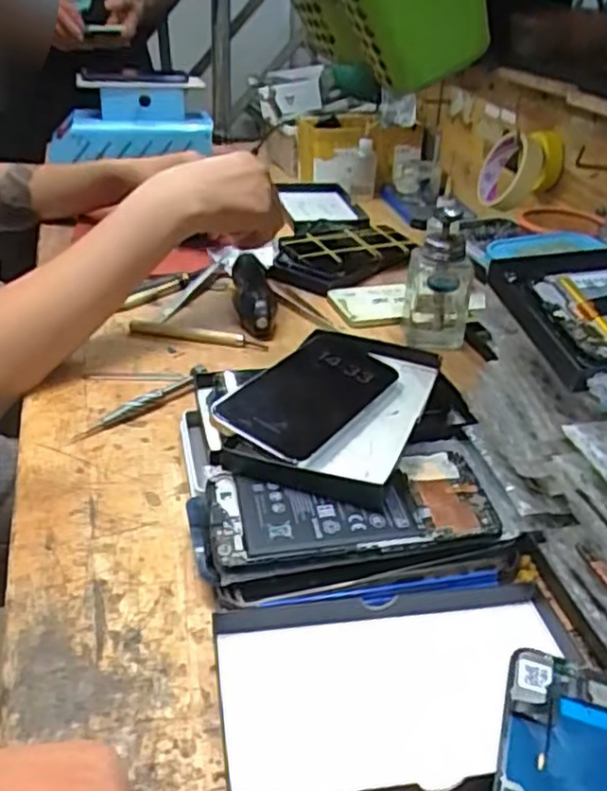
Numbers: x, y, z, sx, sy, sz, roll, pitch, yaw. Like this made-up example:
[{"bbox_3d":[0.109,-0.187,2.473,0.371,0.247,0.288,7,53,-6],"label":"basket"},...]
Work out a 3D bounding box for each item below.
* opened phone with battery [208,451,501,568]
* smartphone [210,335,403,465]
[{"bbox_3d":[0.030,0.064,0.422,0.167,0.011,0.071,-6,38,-11],"label":"opened phone with battery"},{"bbox_3d":[0.006,-0.003,0.490,0.070,0.009,0.149,34,37,17],"label":"smartphone"}]

